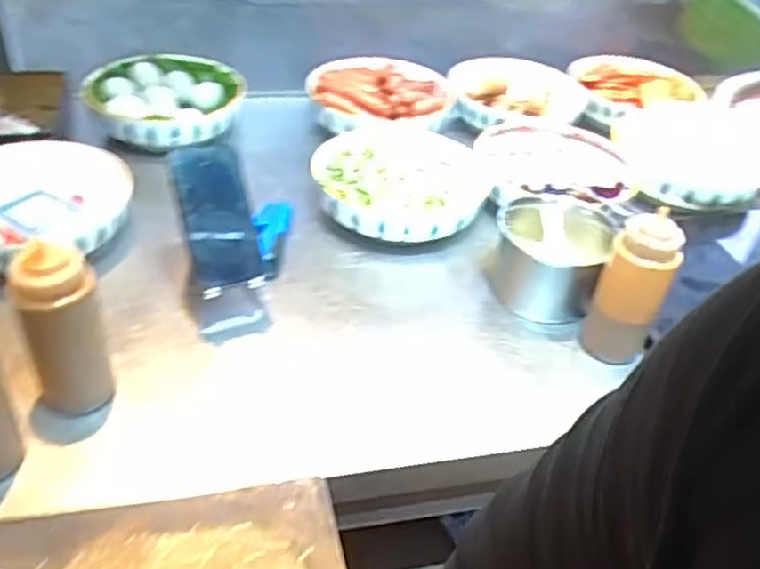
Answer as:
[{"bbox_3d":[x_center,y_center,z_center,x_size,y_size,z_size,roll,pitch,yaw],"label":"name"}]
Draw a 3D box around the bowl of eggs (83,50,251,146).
[{"bbox_3d":[-0.322,-0.276,1.078,0.220,0.066,0.226,3,39,-2],"label":"bowl of eggs"}]

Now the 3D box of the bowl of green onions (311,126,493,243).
[{"bbox_3d":[0.028,-0.140,0.959,0.228,0.072,0.222,3,39,-2],"label":"bowl of green onions"}]

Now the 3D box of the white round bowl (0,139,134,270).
[{"bbox_3d":[-0.414,-0.094,0.838,0.226,0.061,0.202,-14,42,-22],"label":"white round bowl"}]

